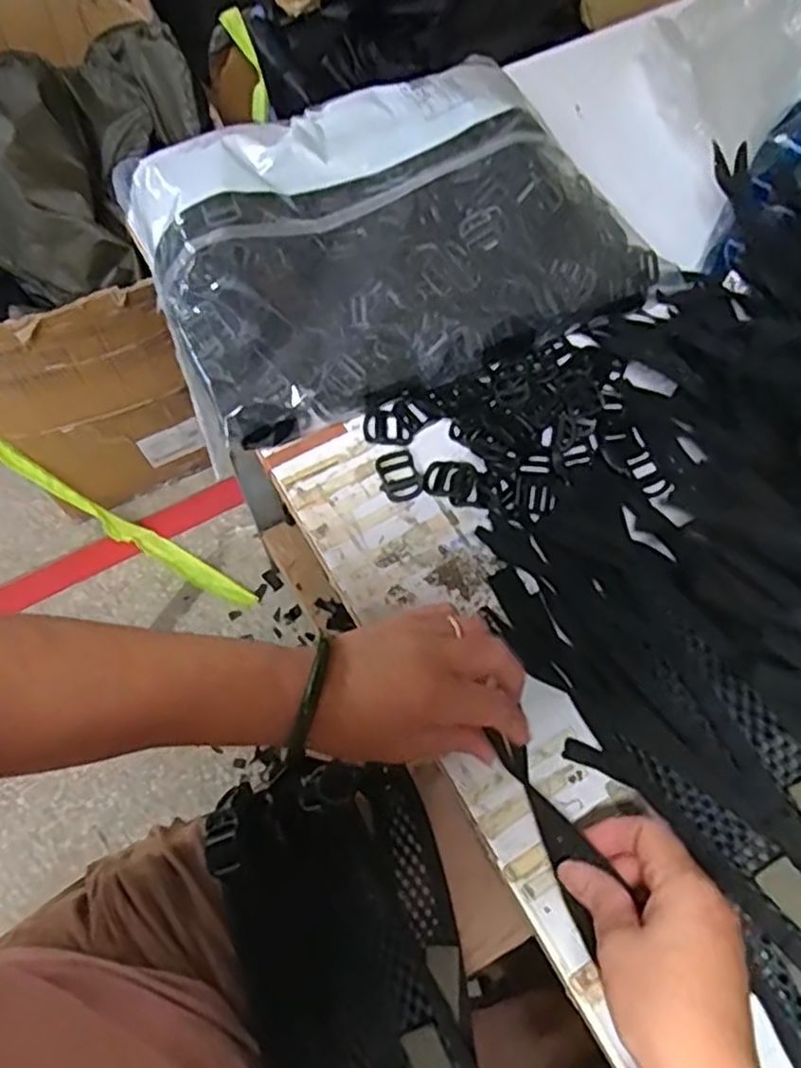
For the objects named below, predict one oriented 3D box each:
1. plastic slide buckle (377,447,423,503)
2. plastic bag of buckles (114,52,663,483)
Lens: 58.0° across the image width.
[{"bbox_3d":[-0.001,-0.041,0.511,0.028,0.004,0.039,-21,69,-11],"label":"plastic slide buckle"},{"bbox_3d":[-0.011,-0.223,0.539,0.343,0.068,0.237,-20,69,-10],"label":"plastic bag of buckles"}]

